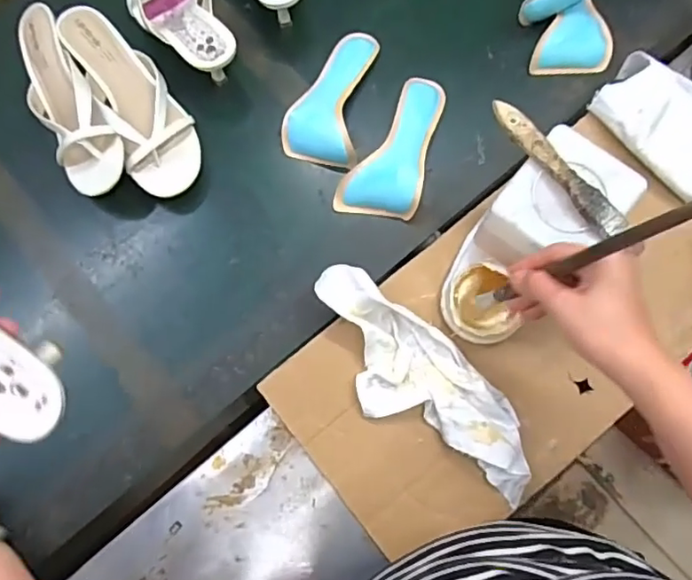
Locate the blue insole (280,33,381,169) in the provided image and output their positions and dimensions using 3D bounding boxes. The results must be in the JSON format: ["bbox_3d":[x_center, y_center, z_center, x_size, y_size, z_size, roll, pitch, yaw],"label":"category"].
[{"bbox_3d":[-0.011,-0.231,0.670,0.085,0.037,0.179,15,76,5],"label":"blue insole"}]

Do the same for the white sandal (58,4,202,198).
[{"bbox_3d":[-0.241,-0.221,0.664,0.085,0.055,0.233,-27,76,-6],"label":"white sandal"}]

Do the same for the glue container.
[{"bbox_3d":[0.168,-0.041,0.543,0.106,0.112,0.194,42,80,11],"label":"glue container"}]

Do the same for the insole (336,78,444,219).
[{"bbox_3d":[0.053,-0.169,0.647,0.088,0.038,0.179,14,76,5],"label":"insole"}]

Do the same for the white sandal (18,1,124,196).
[{"bbox_3d":[-0.320,-0.211,0.657,0.075,0.065,0.238,-30,76,-6],"label":"white sandal"}]

